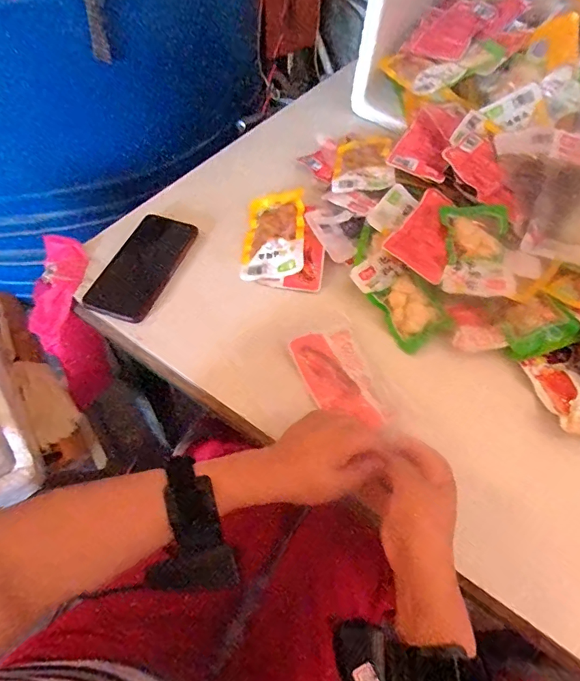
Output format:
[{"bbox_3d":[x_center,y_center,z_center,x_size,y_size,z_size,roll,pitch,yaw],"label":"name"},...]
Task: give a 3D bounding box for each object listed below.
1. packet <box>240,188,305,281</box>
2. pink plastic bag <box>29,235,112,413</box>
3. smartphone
[{"bbox_3d":[-0.020,-0.144,0.588,0.078,0.014,0.147,-5,62,13],"label":"packet"},{"bbox_3d":[-0.274,-0.019,0.558,0.066,0.212,0.064,-8,18,-8],"label":"pink plastic bag"},{"bbox_3d":[-0.183,-0.097,0.559,0.079,0.009,0.167,16,58,8],"label":"smartphone"}]

